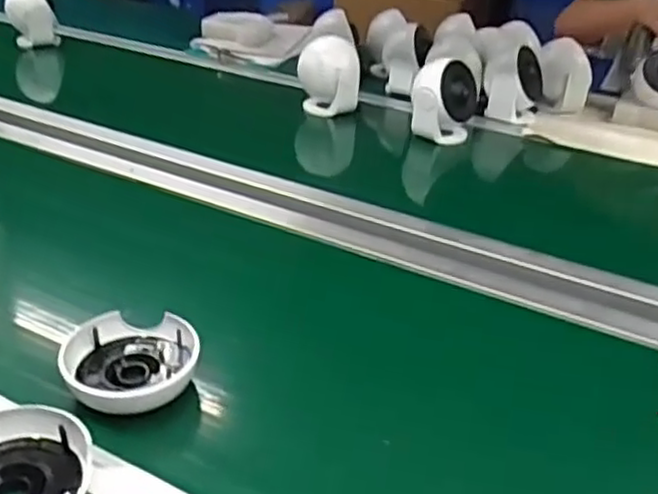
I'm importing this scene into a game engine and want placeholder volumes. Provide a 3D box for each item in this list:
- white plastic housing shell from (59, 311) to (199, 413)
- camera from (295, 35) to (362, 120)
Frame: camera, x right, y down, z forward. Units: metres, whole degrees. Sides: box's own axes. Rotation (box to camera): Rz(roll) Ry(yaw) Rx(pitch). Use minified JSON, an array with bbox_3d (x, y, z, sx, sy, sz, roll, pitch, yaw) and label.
[{"bbox_3d":[-0.180,0.103,0.637,0.114,0.034,0.108,-5,31,-14],"label":"white plastic housing shell"},{"bbox_3d":[-0.001,-0.309,1.271,0.090,0.128,0.085,-11,33,-23],"label":"camera"}]

